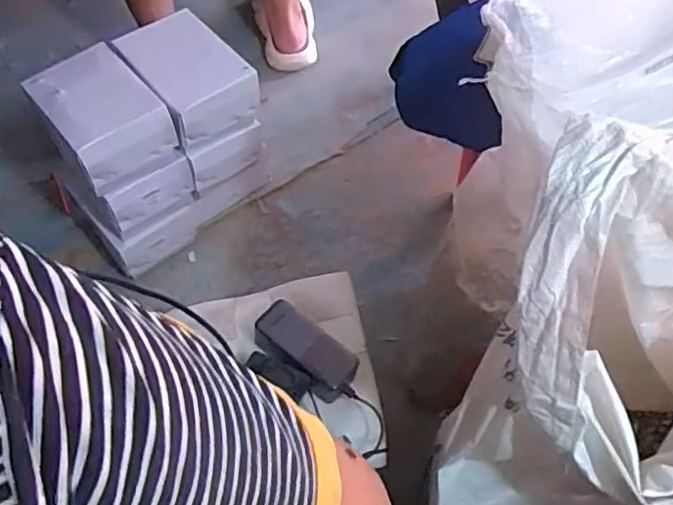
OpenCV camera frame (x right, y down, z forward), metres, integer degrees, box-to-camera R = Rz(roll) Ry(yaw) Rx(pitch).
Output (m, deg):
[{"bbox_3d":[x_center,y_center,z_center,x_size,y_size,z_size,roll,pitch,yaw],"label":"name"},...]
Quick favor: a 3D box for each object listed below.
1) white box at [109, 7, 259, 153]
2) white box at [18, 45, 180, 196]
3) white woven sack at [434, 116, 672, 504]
[{"bbox_3d":[-0.216,-0.255,0.874,0.133,0.088,0.170,-35,65,-20],"label":"white box"},{"bbox_3d":[-0.329,-0.189,0.834,0.135,0.088,0.181,-36,65,-20],"label":"white box"},{"bbox_3d":[0.252,0.129,0.509,0.269,0.402,0.248,11,59,6],"label":"white woven sack"}]

